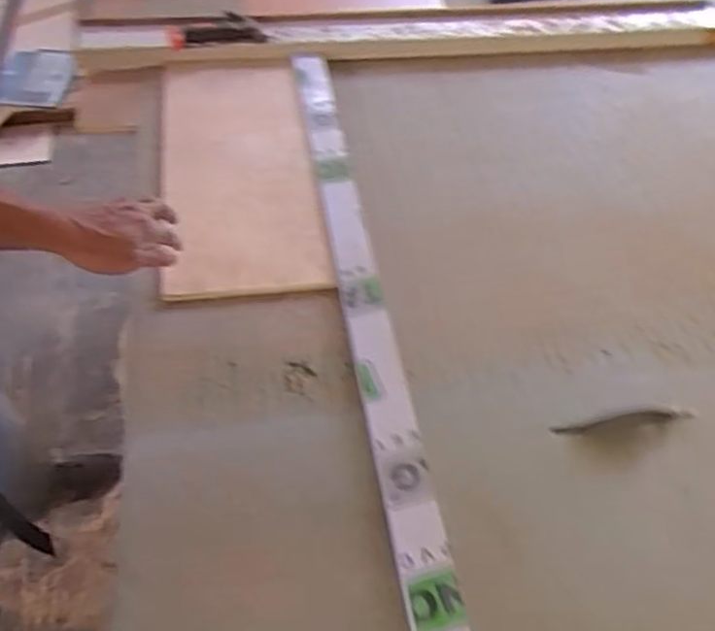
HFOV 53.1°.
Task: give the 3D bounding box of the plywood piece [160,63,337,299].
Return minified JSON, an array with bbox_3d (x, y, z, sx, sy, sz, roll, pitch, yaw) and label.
[{"bbox_3d":[-0.174,-0.228,1.034,0.206,0.022,0.531,-6,49,-8],"label":"plywood piece"}]

